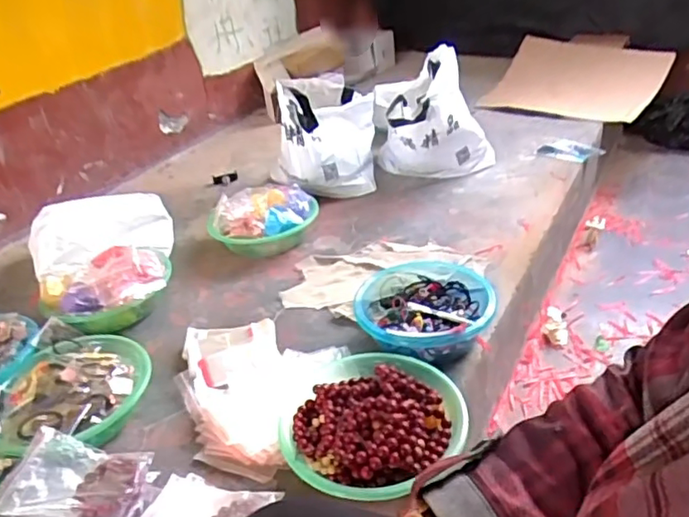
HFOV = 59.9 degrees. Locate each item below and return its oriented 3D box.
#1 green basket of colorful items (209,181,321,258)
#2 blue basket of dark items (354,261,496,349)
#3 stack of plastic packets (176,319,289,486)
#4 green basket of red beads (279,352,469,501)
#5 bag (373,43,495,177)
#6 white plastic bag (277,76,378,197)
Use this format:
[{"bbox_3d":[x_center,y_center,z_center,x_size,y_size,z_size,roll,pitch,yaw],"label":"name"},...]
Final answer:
[{"bbox_3d":[-0.180,-0.091,1.300,0.239,0.125,0.190,-6,31,2],"label":"green basket of colorful items"},{"bbox_3d":[0.138,0.084,1.013,0.230,0.077,0.259,-1,32,11],"label":"blue basket of dark items"},{"bbox_3d":[-0.177,0.201,0.920,0.161,0.049,0.307,-8,31,-2],"label":"stack of plastic packets"},{"bbox_3d":[0.027,0.208,0.792,0.238,0.076,0.241,22,43,40],"label":"green basket of red beads"},{"bbox_3d":[0.224,-0.361,1.533,0.273,0.254,0.356,-8,31,-1],"label":"bag"},{"bbox_3d":[-0.037,-0.333,1.551,0.229,0.241,0.296,-5,31,4],"label":"white plastic bag"}]

